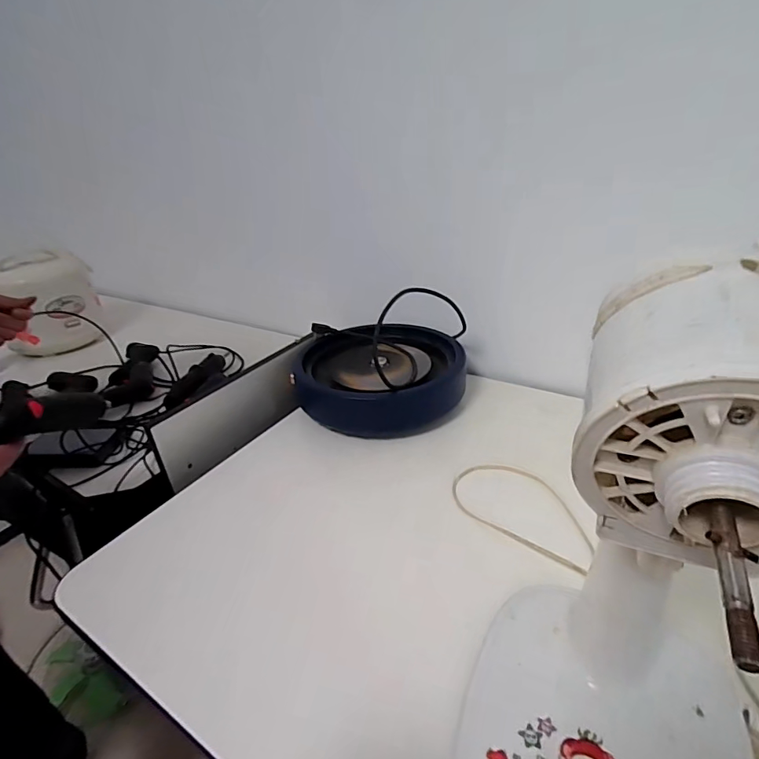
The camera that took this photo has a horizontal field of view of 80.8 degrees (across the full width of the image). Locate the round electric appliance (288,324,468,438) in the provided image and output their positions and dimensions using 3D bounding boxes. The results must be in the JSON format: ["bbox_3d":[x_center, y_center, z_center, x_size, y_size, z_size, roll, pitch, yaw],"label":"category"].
[{"bbox_3d":[-0.001,-0.016,0.814,0.283,0.087,0.265,-4,28,2],"label":"round electric appliance"}]

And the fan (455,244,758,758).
[{"bbox_3d":[0.144,0.119,0.240,0.173,0.320,0.186,4,29,17],"label":"fan"}]

